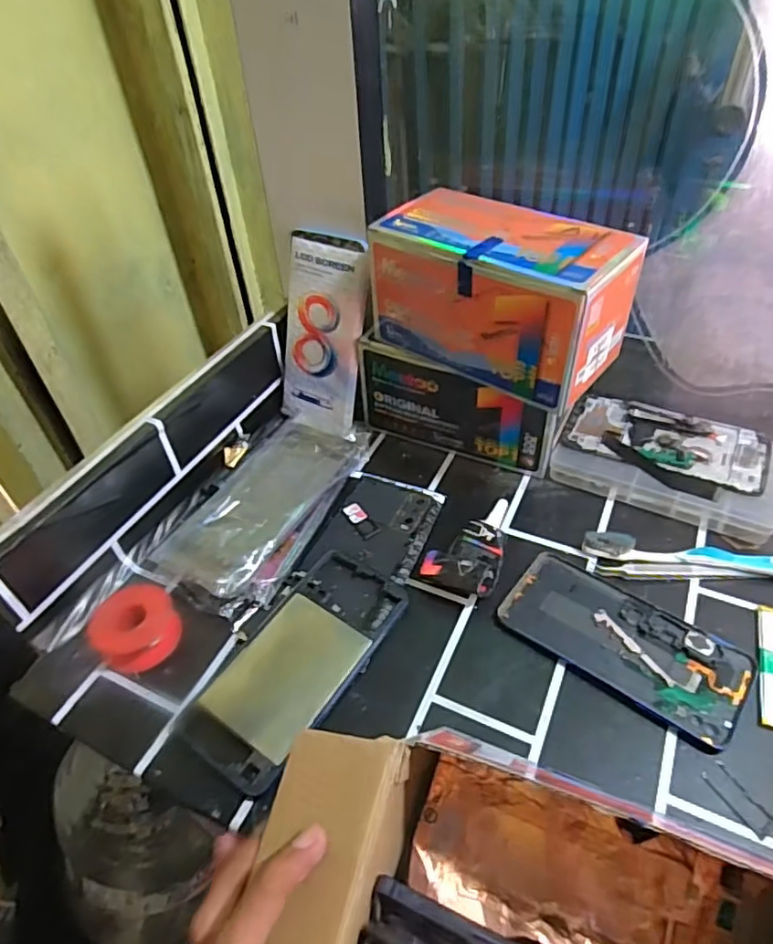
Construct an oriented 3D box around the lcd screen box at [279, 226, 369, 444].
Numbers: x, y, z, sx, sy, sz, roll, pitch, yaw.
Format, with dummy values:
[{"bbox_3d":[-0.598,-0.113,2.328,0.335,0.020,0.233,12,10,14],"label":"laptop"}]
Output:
[{"bbox_3d":[-0.058,-0.122,0.539,0.081,0.169,0.022,15,24,19],"label":"lcd screen box"}]

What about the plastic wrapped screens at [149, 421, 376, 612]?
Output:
[{"bbox_3d":[-0.094,0.020,0.486,0.100,0.031,0.192,18,50,21],"label":"plastic wrapped screens"}]

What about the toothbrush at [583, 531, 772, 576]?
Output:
[{"bbox_3d":[0.239,0.064,0.431,0.185,0.015,0.014,7,46,11],"label":"toothbrush"}]

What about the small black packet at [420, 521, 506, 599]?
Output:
[{"bbox_3d":[0.059,0.063,0.441,0.049,0.024,0.058,18,49,21],"label":"small black packet"}]

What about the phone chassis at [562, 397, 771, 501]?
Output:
[{"bbox_3d":[0.228,-0.024,0.494,0.152,0.009,0.081,19,53,24],"label":"phone chassis"}]

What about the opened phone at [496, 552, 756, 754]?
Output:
[{"bbox_3d":[0.157,0.112,0.399,0.153,0.004,0.075,28,54,29],"label":"opened phone"}]

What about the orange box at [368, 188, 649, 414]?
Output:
[{"bbox_3d":[0.084,-0.135,0.453,0.174,0.098,0.094,30,54,30],"label":"orange box"}]

